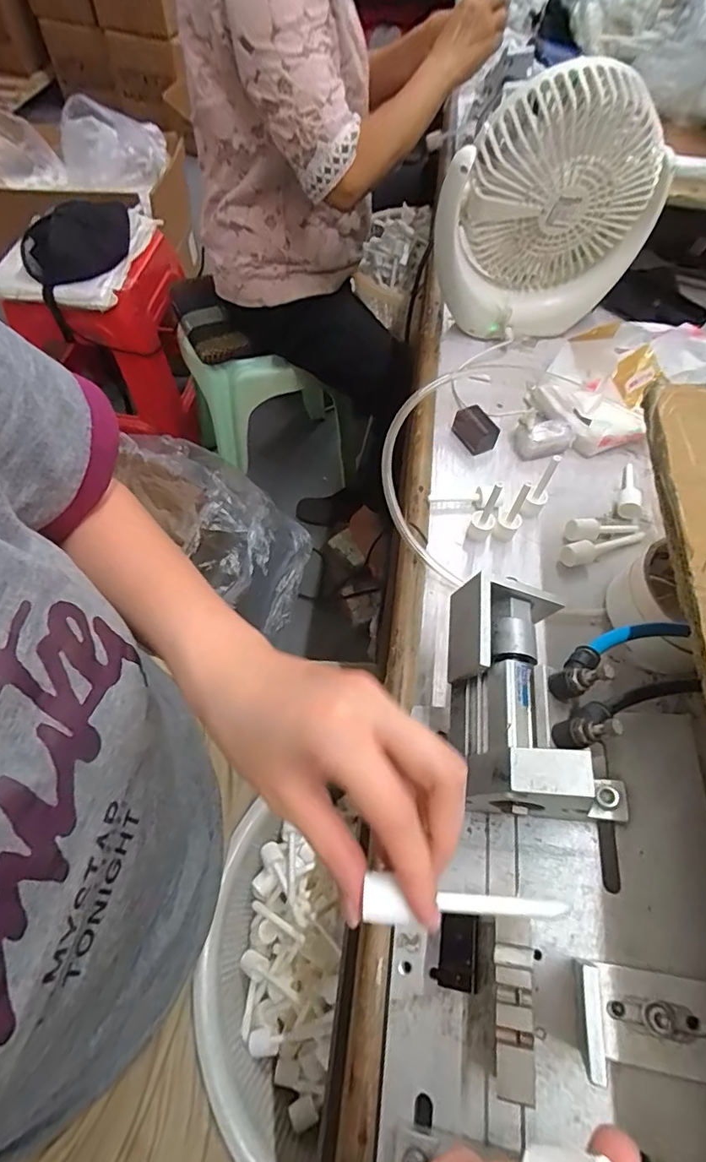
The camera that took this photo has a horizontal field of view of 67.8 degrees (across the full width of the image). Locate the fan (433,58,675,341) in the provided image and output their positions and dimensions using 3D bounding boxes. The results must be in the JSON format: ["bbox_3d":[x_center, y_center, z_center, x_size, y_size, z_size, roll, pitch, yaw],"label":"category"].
[{"bbox_3d":[0.177,-0.339,0.491,0.194,0.197,0.069,-8,60,-6],"label":"fan"}]

